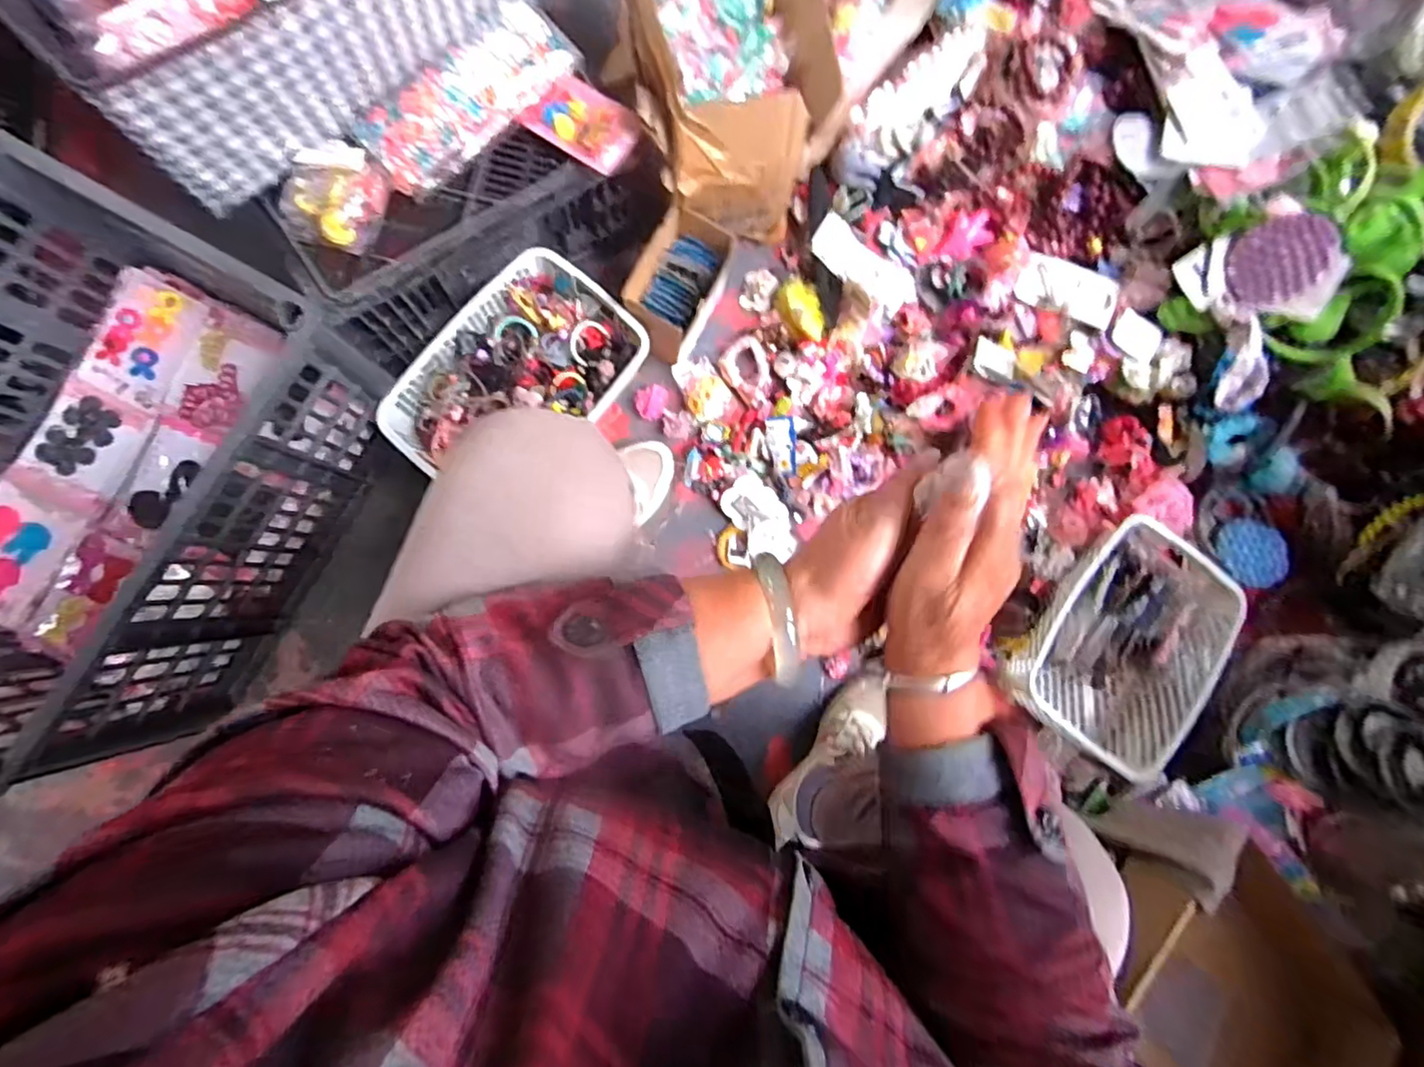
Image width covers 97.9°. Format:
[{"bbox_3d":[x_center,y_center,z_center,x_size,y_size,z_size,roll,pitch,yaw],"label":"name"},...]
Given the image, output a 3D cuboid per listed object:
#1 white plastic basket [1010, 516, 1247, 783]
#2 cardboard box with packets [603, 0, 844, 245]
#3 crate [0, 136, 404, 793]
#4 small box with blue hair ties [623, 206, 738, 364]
[{"bbox_3d":[0.542,0.137,0.819,0.203,0.089,0.299,41,83,0],"label":"white plastic basket"},{"bbox_3d":[-0.005,-0.553,0.742,0.201,0.245,0.327,-14,86,-6],"label":"cardboard box with packets"},{"bbox_3d":[-0.620,-0.060,0.633,0.349,0.263,0.465,29,83,-2],"label":"crate"},{"bbox_3d":[-0.045,-0.309,0.796,0.091,0.101,0.157,28,83,-2],"label":"small box with blue hair ties"}]

